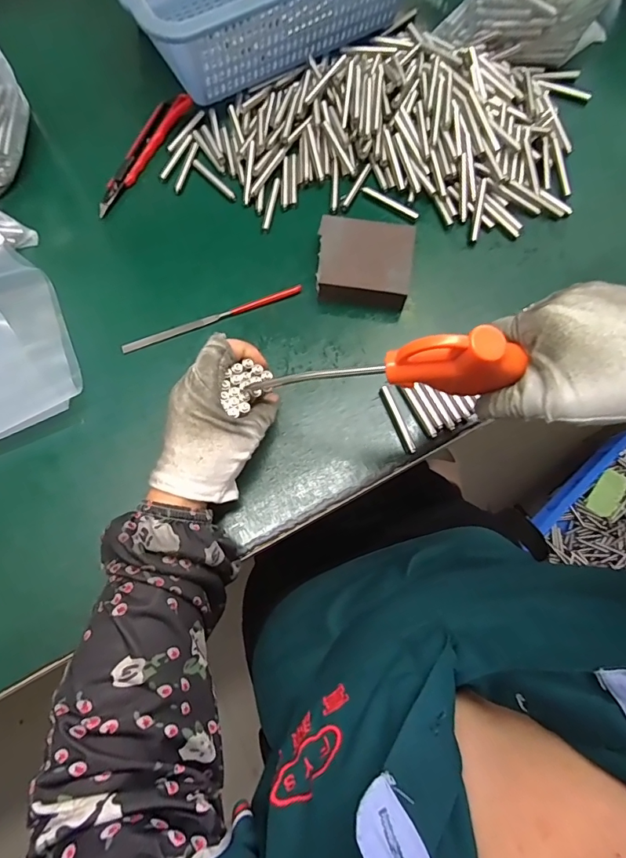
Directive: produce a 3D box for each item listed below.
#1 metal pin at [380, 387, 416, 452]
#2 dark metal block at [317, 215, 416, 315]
[{"bbox_3d":[0.068,-0.008,0.360,0.007,0.008,0.058,-21,74,-6],"label":"metal pin"},{"bbox_3d":[0.044,-0.141,0.387,0.077,0.024,0.071,6,73,2],"label":"dark metal block"}]

